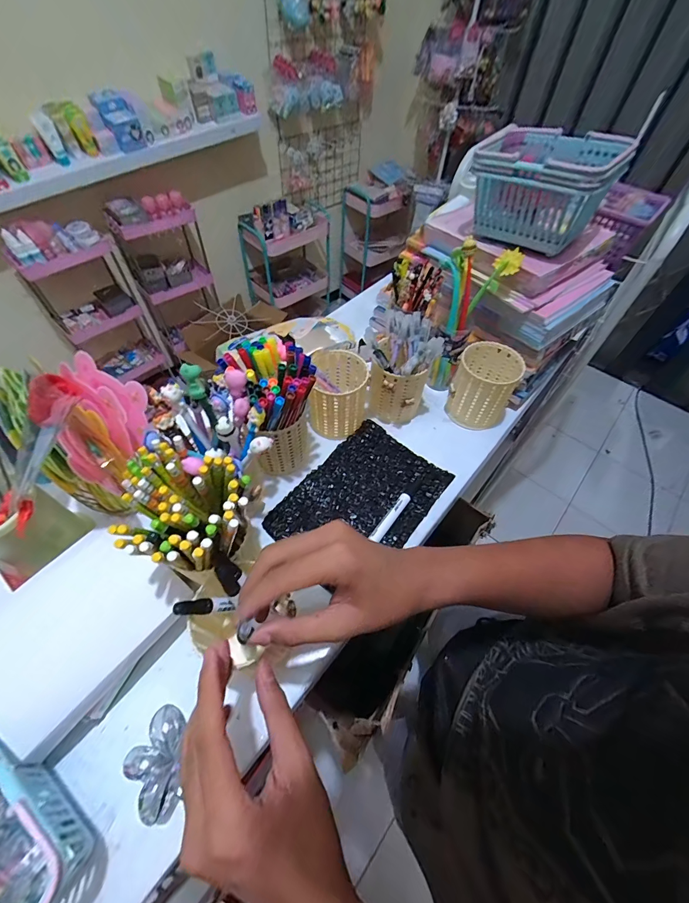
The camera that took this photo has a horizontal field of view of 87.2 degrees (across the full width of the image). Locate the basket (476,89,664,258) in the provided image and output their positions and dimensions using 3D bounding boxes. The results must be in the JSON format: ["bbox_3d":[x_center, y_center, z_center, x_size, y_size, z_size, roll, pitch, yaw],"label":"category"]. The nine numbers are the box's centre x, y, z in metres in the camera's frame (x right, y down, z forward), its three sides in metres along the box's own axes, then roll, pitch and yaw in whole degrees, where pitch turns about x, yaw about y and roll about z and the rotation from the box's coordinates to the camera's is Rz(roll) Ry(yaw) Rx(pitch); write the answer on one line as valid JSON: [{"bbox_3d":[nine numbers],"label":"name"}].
[{"bbox_3d":[0.254,-0.344,0.475,0.159,0.098,0.139,28,59,16],"label":"basket"}]

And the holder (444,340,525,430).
[{"bbox_3d":[0.206,-0.099,0.542,0.082,0.100,0.090,21,57,12],"label":"holder"}]

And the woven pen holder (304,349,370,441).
[{"bbox_3d":[-0.011,-0.081,0.525,0.089,0.099,0.093,6,55,2],"label":"woven pen holder"}]

